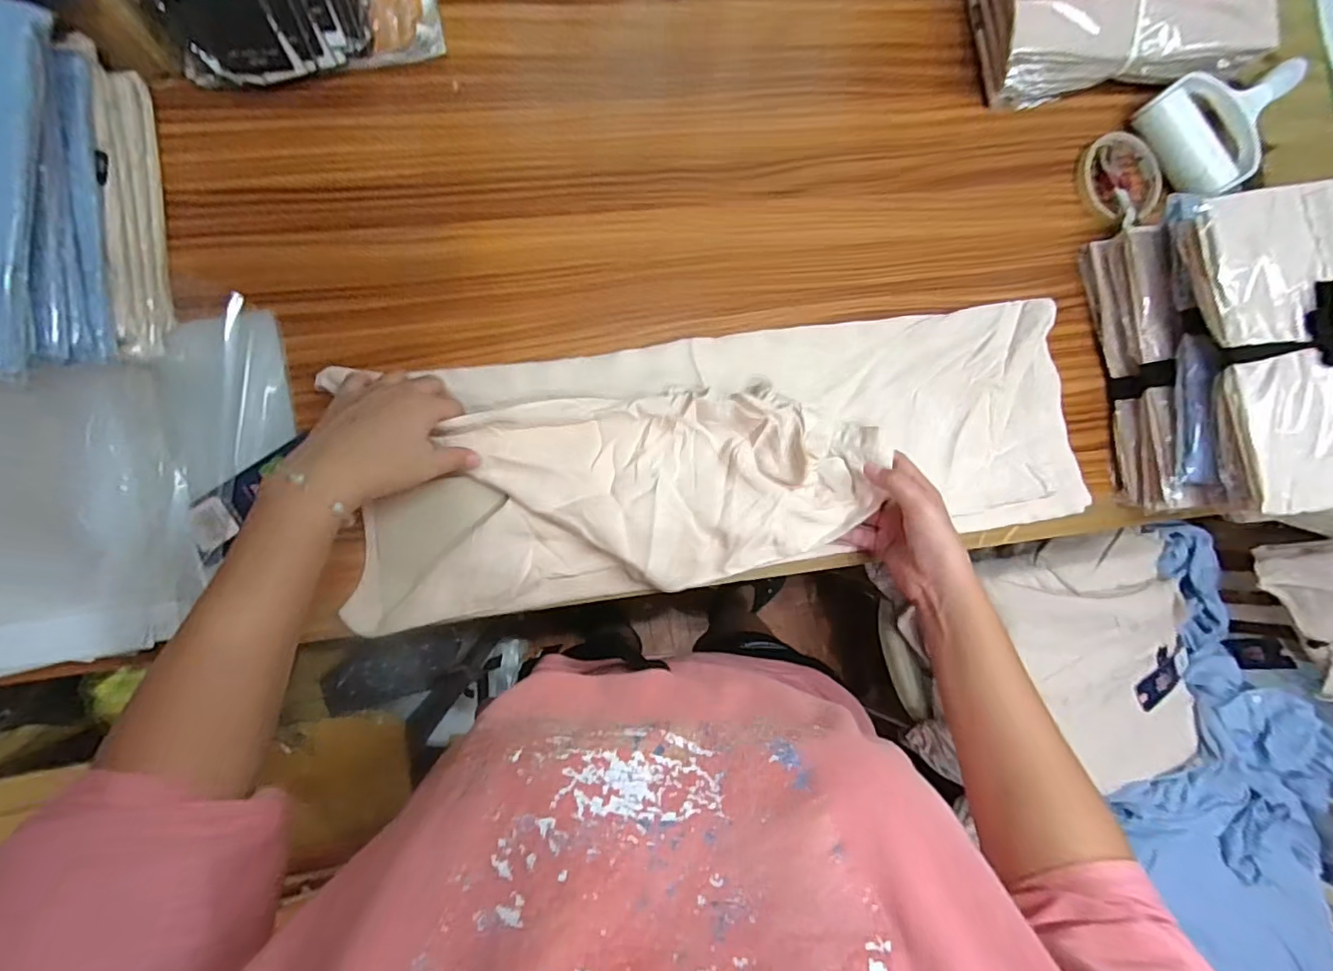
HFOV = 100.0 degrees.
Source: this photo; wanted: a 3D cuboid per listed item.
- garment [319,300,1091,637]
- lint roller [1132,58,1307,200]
[{"bbox_3d":[0.062,-0.027,0.475,0.626,0.053,0.213,-7,85,-7],"label":"garment"},{"bbox_3d":[0.554,-0.358,0.543,0.175,0.043,0.111,-31,90,-8],"label":"lint roller"}]

